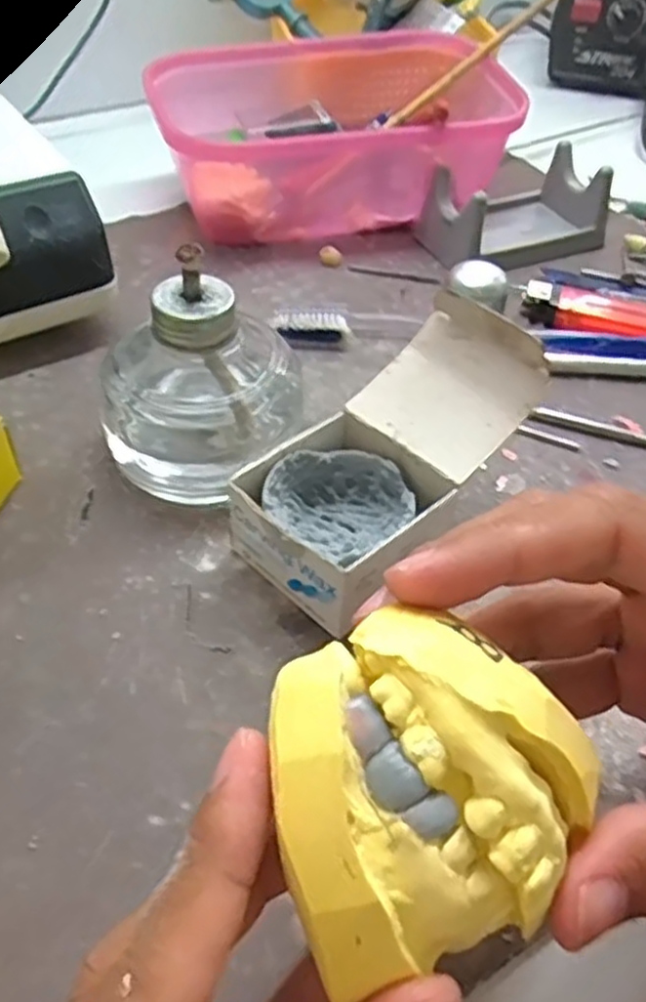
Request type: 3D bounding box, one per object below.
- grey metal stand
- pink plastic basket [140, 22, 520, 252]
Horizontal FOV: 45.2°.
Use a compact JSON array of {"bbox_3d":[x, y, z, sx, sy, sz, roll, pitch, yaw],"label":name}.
[{"bbox_3d":[0.103,-0.160,0.423,0.097,0.037,0.061,-21,52,-22],"label":"grey metal stand"},{"bbox_3d":[0.007,-0.206,0.443,0.195,0.065,0.127,-8,48,-11],"label":"pink plastic basket"}]

